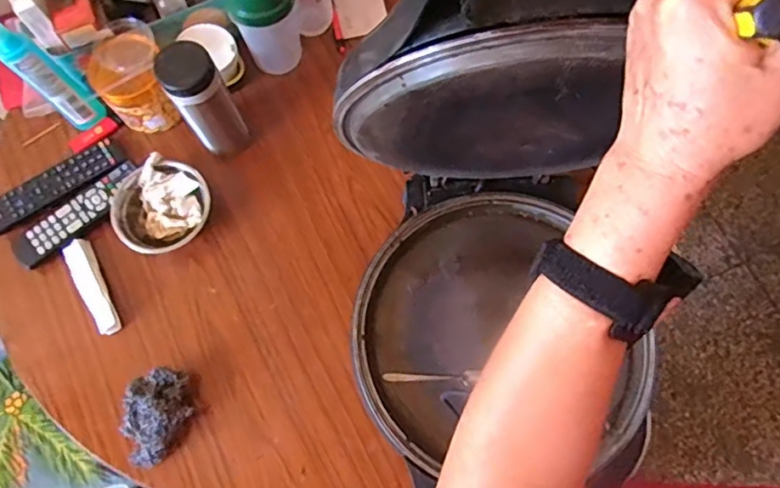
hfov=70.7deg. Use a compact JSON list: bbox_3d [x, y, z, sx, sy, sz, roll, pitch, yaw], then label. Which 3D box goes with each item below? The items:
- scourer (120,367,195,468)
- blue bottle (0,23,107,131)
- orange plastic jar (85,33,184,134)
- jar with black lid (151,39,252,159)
[{"bbox_3d":[-0.279,0.207,0.657,0.067,0.048,0.110,10,74,3],"label":"scourer"},{"bbox_3d":[-0.439,-0.216,0.703,0.046,0.199,0.036,-39,77,-10],"label":"blue bottle"},{"bbox_3d":[-0.349,-0.216,0.755,0.086,0.097,0.088,0,73,1],"label":"orange plastic jar"},{"bbox_3d":[-0.236,-0.182,0.709,0.067,0.171,0.067,-27,75,-7],"label":"jar with black lid"}]

